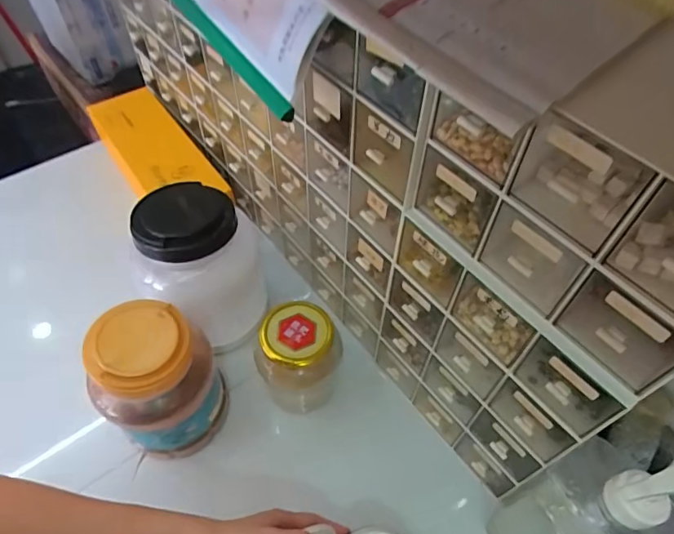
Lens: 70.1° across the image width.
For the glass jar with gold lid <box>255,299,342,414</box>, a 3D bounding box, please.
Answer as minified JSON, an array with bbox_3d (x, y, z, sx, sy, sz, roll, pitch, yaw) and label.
[{"bbox_3d":[-0.048,0.123,0.605,0.096,0.162,0.079,-14,55,-13],"label":"glass jar with gold lid"}]

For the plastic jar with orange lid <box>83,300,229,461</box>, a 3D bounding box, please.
[{"bbox_3d":[-0.203,0.144,0.560,0.109,0.205,0.107,1,53,-2],"label":"plastic jar with orange lid"}]

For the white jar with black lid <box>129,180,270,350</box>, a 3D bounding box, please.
[{"bbox_3d":[-0.170,-0.003,0.637,0.136,0.206,0.130,-10,54,-10],"label":"white jar with black lid"}]

